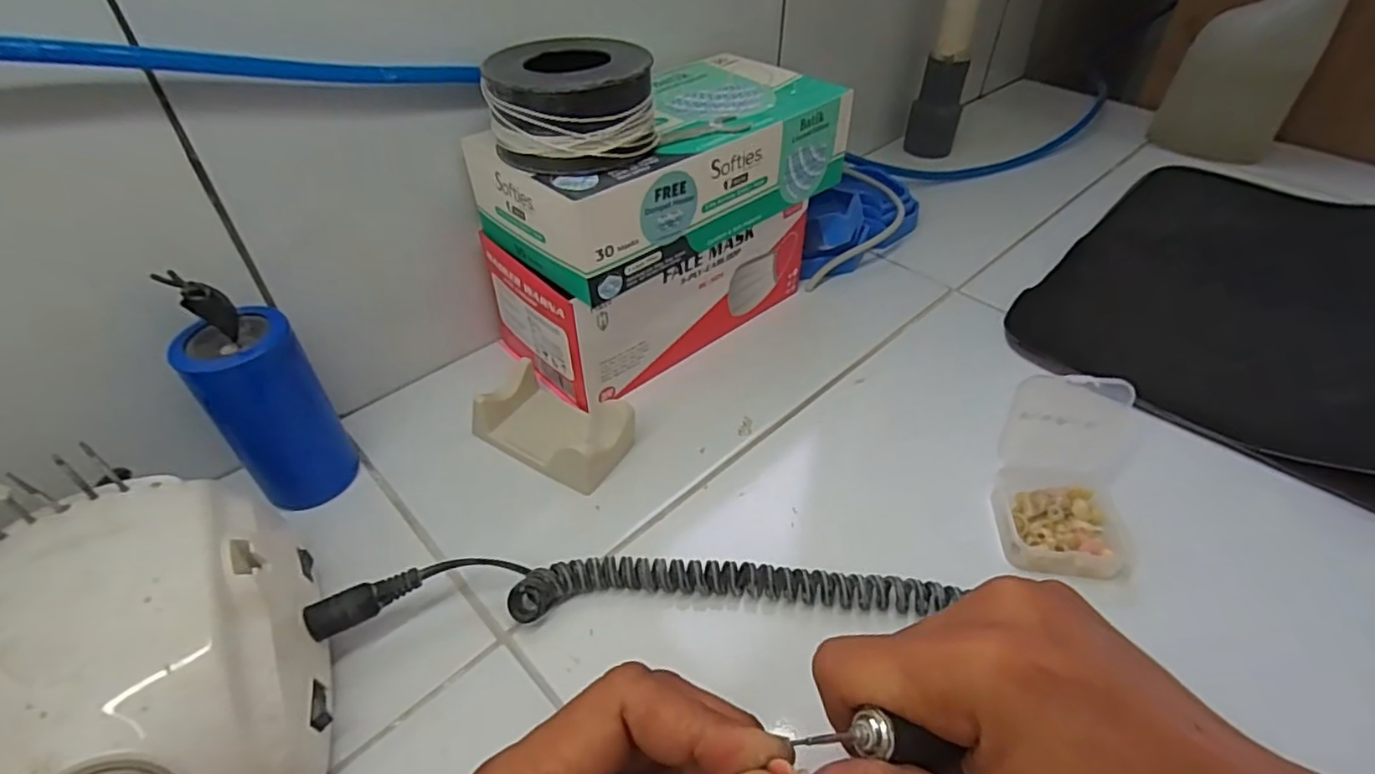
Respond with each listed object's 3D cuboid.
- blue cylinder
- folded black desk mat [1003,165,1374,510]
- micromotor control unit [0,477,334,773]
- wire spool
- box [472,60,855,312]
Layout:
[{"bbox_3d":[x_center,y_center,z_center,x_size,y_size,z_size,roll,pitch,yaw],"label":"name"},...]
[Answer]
[{"bbox_3d":[-0.208,0.005,0.322,0.049,0.118,0.039,-30,51,-28],"label":"blue cylinder"},{"bbox_3d":[0.439,-0.096,0.493,0.230,0.027,0.414,33,52,31],"label":"folded black desk mat"},{"bbox_3d":[-0.198,0.106,0.238,0.095,0.070,0.135,-18,46,-18],"label":"micromotor control unit"},{"bbox_3d":[-0.058,-0.143,0.330,0.080,0.044,0.072,-7,44,-7],"label":"wire spool"},{"bbox_3d":[-0.012,-0.136,0.395,0.207,0.059,0.106,-31,51,-29],"label":"box"}]

